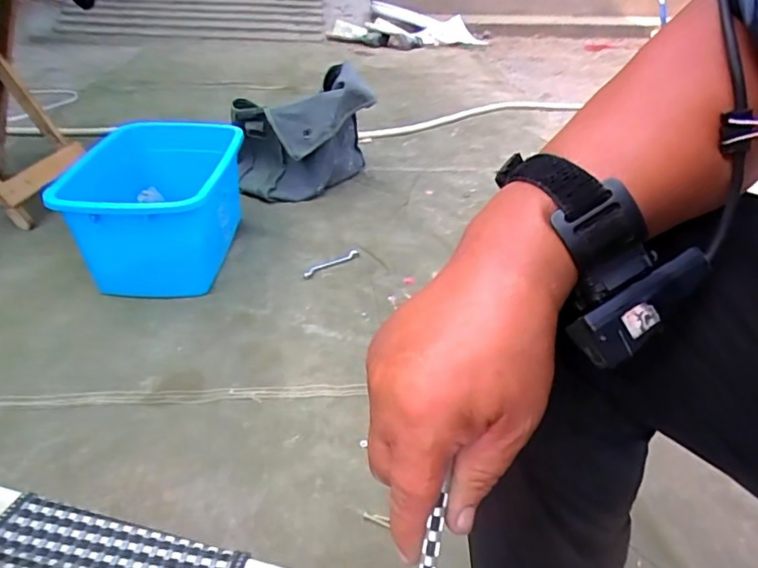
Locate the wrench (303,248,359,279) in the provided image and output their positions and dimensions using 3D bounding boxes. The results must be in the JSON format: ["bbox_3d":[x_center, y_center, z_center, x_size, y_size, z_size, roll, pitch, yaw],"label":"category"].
[{"bbox_3d":[-0.100,-0.044,1.134,0.144,0.008,0.026,-26,44,-33],"label":"wrench"}]

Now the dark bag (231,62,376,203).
[{"bbox_3d":[-0.191,-0.369,1.351,0.333,0.291,0.214,-4,35,-10],"label":"dark bag"}]

